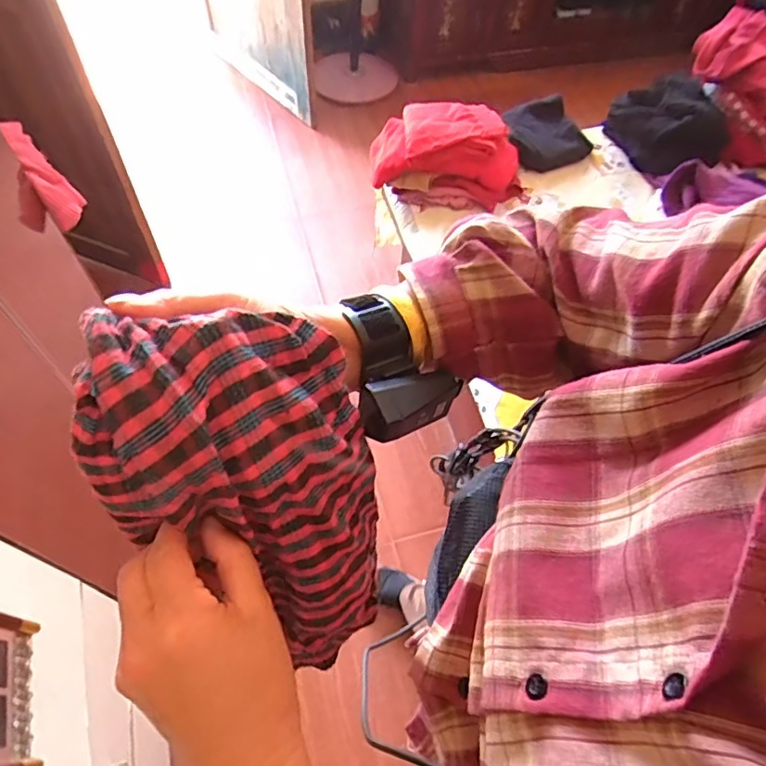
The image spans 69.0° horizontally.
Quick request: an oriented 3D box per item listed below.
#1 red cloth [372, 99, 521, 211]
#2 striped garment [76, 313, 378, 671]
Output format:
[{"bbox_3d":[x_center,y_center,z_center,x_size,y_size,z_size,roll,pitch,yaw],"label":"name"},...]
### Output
[{"bbox_3d":[0.147,-0.546,1.328,0.341,0.158,0.209,7,59,8],"label":"red cloth"},{"bbox_3d":[-0.056,0.062,0.313,0.127,0.254,0.049,-44,39,-21],"label":"striped garment"}]

